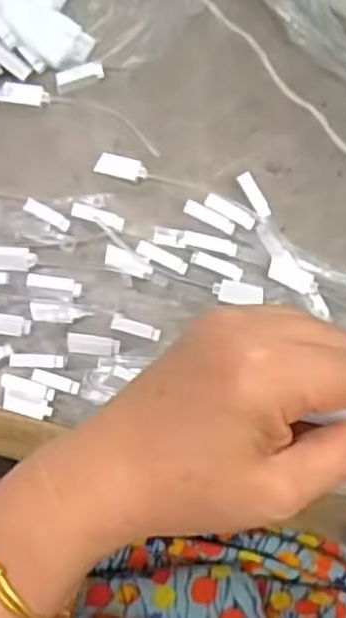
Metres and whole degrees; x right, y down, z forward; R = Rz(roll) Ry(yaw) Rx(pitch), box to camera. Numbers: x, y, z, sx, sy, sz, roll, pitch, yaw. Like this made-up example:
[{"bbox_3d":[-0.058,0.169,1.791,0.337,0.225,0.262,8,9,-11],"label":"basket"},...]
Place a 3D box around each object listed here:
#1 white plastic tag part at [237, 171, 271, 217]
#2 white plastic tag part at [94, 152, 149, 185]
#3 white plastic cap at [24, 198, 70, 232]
[{"bbox_3d":[0.039,-0.055,0.349,0.007,0.004,0.024,-30,82,1],"label":"white plastic tag part"},{"bbox_3d":[-0.025,-0.069,0.364,0.025,0.009,0.011,17,85,7],"label":"white plastic tag part"},{"bbox_3d":[-0.061,-0.046,0.357,0.023,0.005,0.007,30,87,-8],"label":"white plastic cap"}]

